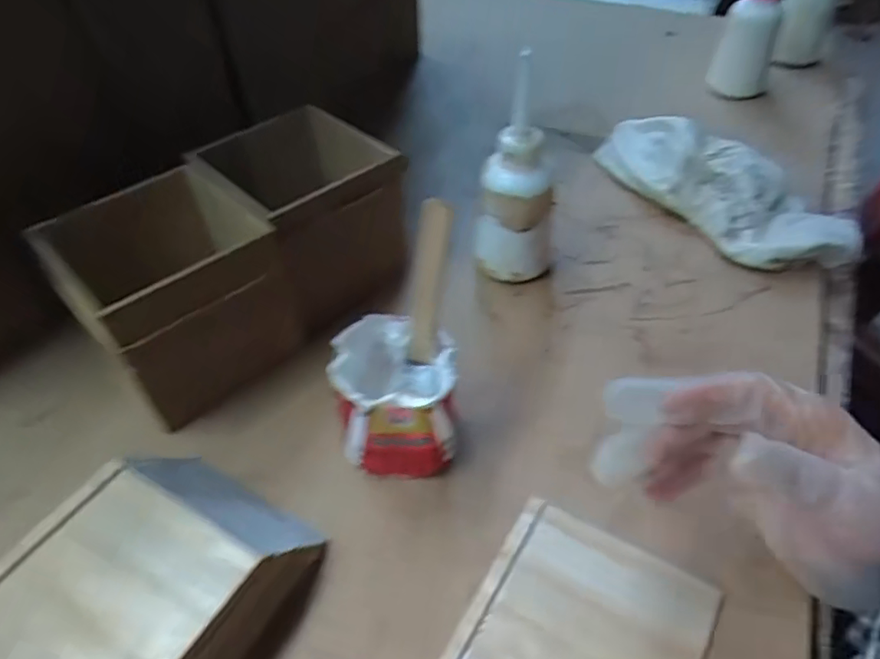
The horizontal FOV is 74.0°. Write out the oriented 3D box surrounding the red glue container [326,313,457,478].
[{"bbox_3d":[-0.025,0.042,0.353,0.066,0.080,0.067,-5,46,-4],"label":"red glue container"}]

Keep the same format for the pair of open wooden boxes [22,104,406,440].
[{"bbox_3d":[-0.140,-0.054,0.424,0.132,0.115,0.218,32,55,28],"label":"pair of open wooden boxes"}]

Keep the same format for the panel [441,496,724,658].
[{"bbox_3d":[0.074,0.150,0.296,0.107,0.005,0.104,23,51,22],"label":"panel"}]

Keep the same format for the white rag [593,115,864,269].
[{"bbox_3d":[0.242,-0.127,0.521,0.098,0.049,0.244,-29,52,-24],"label":"white rag"}]

